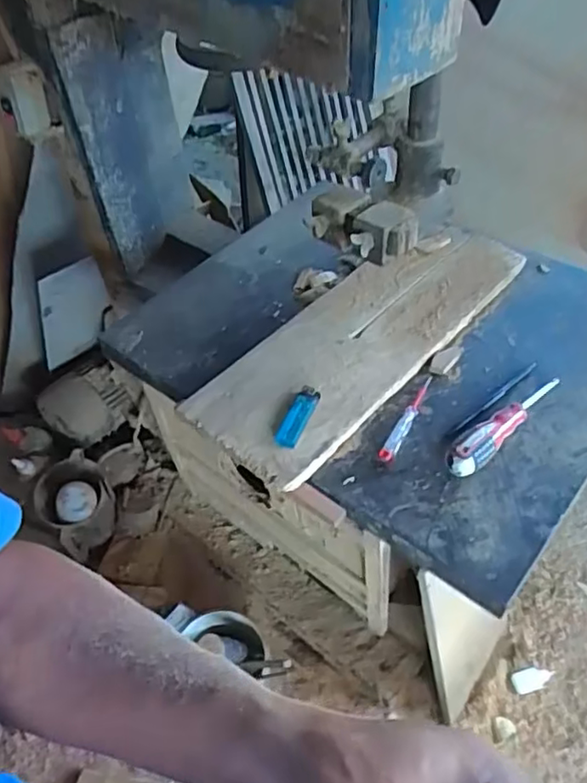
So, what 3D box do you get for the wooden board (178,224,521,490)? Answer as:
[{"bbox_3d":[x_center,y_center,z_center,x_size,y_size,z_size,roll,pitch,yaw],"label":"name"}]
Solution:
[{"bbox_3d":[0.092,-0.076,0.756,0.174,0.020,0.456,32,58,29],"label":"wooden board"}]

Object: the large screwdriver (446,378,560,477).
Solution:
[{"bbox_3d":[0.221,0.026,0.644,0.182,0.029,0.030,-34,54,-29],"label":"large screwdriver"}]

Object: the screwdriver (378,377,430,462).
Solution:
[{"bbox_3d":[0.124,0.028,0.673,0.015,0.011,0.125,22,50,21],"label":"screwdriver"}]

